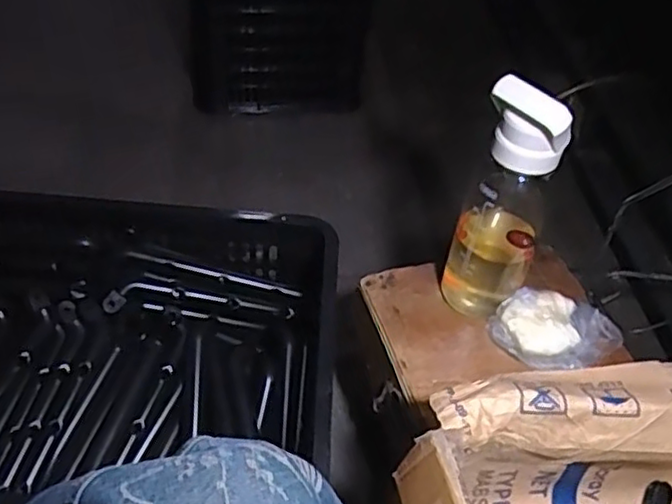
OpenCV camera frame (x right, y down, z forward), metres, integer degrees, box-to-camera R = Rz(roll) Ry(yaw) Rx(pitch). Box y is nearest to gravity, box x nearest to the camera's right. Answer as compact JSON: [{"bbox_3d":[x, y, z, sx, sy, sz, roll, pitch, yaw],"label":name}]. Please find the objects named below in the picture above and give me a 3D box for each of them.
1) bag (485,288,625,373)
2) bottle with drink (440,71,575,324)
[{"bbox_3d":[0.248,0.087,0.755,0.148,0.044,0.092,13,48,6],"label":"bag"},{"bbox_3d":[0.176,-0.038,0.715,0.091,0.296,0.070,23,50,15],"label":"bottle with drink"}]

